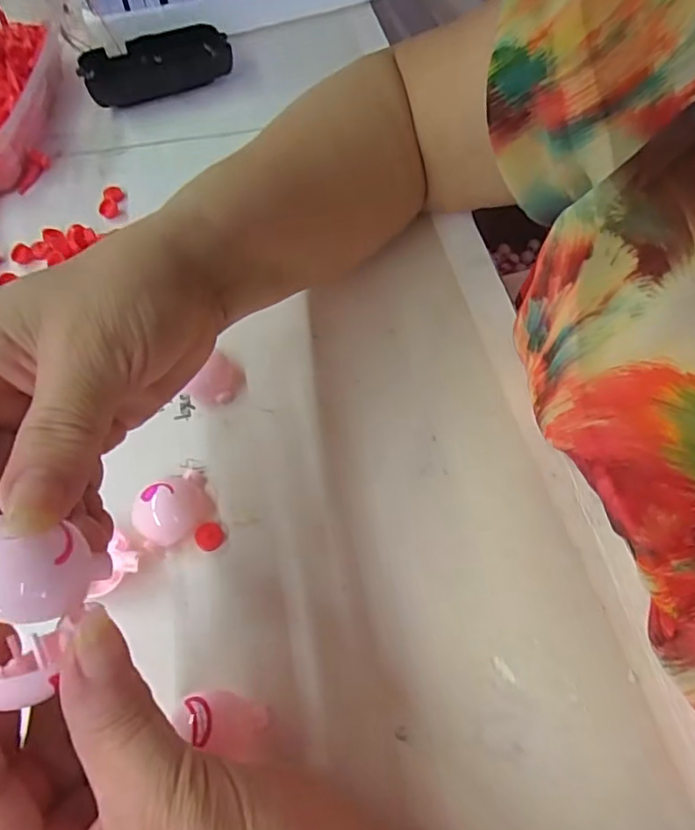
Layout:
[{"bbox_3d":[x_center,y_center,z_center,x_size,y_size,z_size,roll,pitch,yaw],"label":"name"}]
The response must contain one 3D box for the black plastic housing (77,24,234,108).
[{"bbox_3d":[-0.149,-0.271,0.437,0.110,0.028,0.045,-27,63,-15],"label":"black plastic housing"}]

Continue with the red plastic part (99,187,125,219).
[{"bbox_3d":[-0.157,-0.141,0.374,0.012,0.010,0.025,0,60,0],"label":"red plastic part"}]

